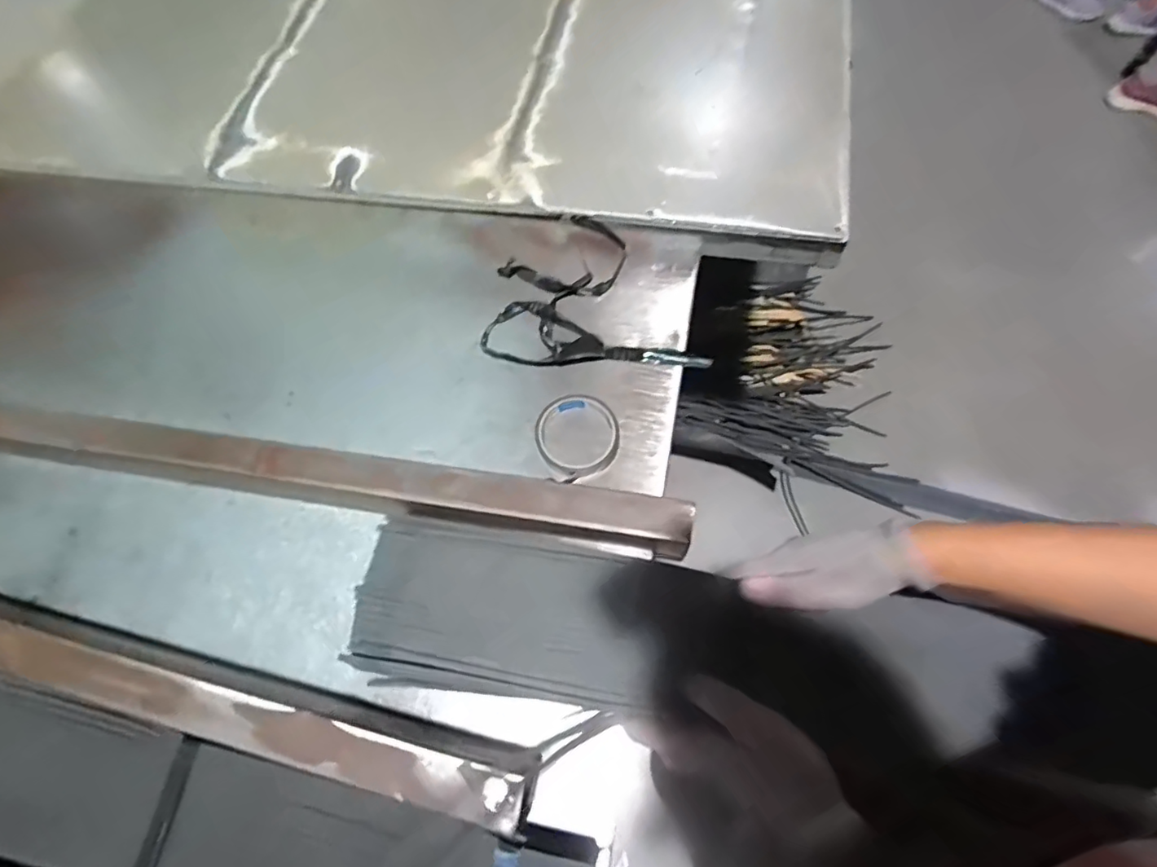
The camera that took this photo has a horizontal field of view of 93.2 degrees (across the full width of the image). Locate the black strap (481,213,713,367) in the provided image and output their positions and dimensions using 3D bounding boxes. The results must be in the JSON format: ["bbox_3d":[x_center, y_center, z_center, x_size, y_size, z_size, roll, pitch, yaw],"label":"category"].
[{"bbox_3d":[0.017,-0.181,0.664,0.254,0.021,0.221,0,68,3],"label":"black strap"}]

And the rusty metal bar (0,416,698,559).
[{"bbox_3d":[-0.333,0.038,0.533,0.877,0.039,0.047,7,67,7],"label":"rusty metal bar"}]

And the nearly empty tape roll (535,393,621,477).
[{"bbox_3d":[-0.001,0.001,0.590,0.089,0.018,0.089,-1,68,3],"label":"nearly empty tape roll"}]

